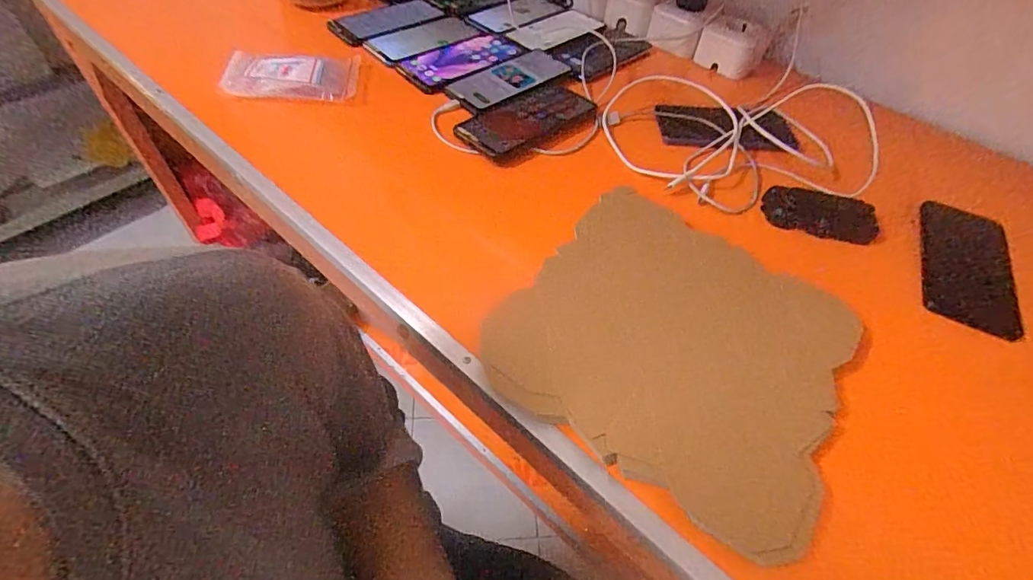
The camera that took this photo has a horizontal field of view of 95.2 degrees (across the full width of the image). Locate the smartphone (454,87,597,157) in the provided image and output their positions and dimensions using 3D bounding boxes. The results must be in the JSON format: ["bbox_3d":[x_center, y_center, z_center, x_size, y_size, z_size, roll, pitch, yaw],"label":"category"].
[{"bbox_3d":[0.017,-0.206,0.563,0.177,0.010,0.080,-32,61,-26],"label":"smartphone"}]

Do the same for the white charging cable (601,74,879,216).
[{"bbox_3d":[0.259,-0.174,0.548,0.314,0.040,0.209,4,60,4],"label":"white charging cable"}]

